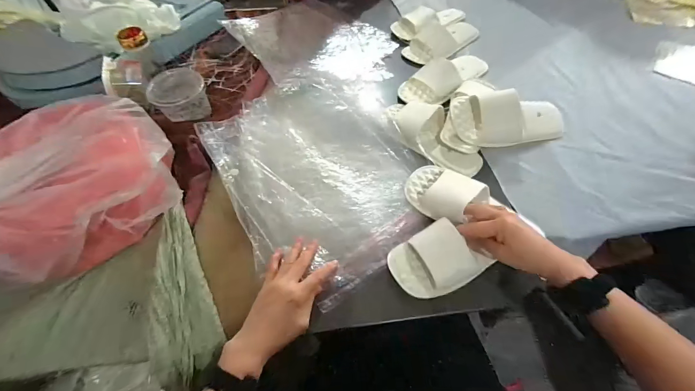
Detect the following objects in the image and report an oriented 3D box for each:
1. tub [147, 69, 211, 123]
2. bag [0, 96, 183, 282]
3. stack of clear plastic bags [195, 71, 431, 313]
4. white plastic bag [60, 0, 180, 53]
[{"bbox_3d":[-0.362,-0.216,0.663,0.109,0.074,0.114,-35,61,-19],"label":"tub"},{"bbox_3d":[-0.457,-0.011,0.495,0.329,0.174,0.276,-39,63,-22],"label":"bag"},{"bbox_3d":[-0.047,-0.046,0.550,0.334,0.041,0.402,-26,68,-11],"label":"stack of clear plastic bags"},{"bbox_3d":[-0.563,-0.447,0.753,0.250,0.078,0.223,26,61,18],"label":"white plastic bag"}]

